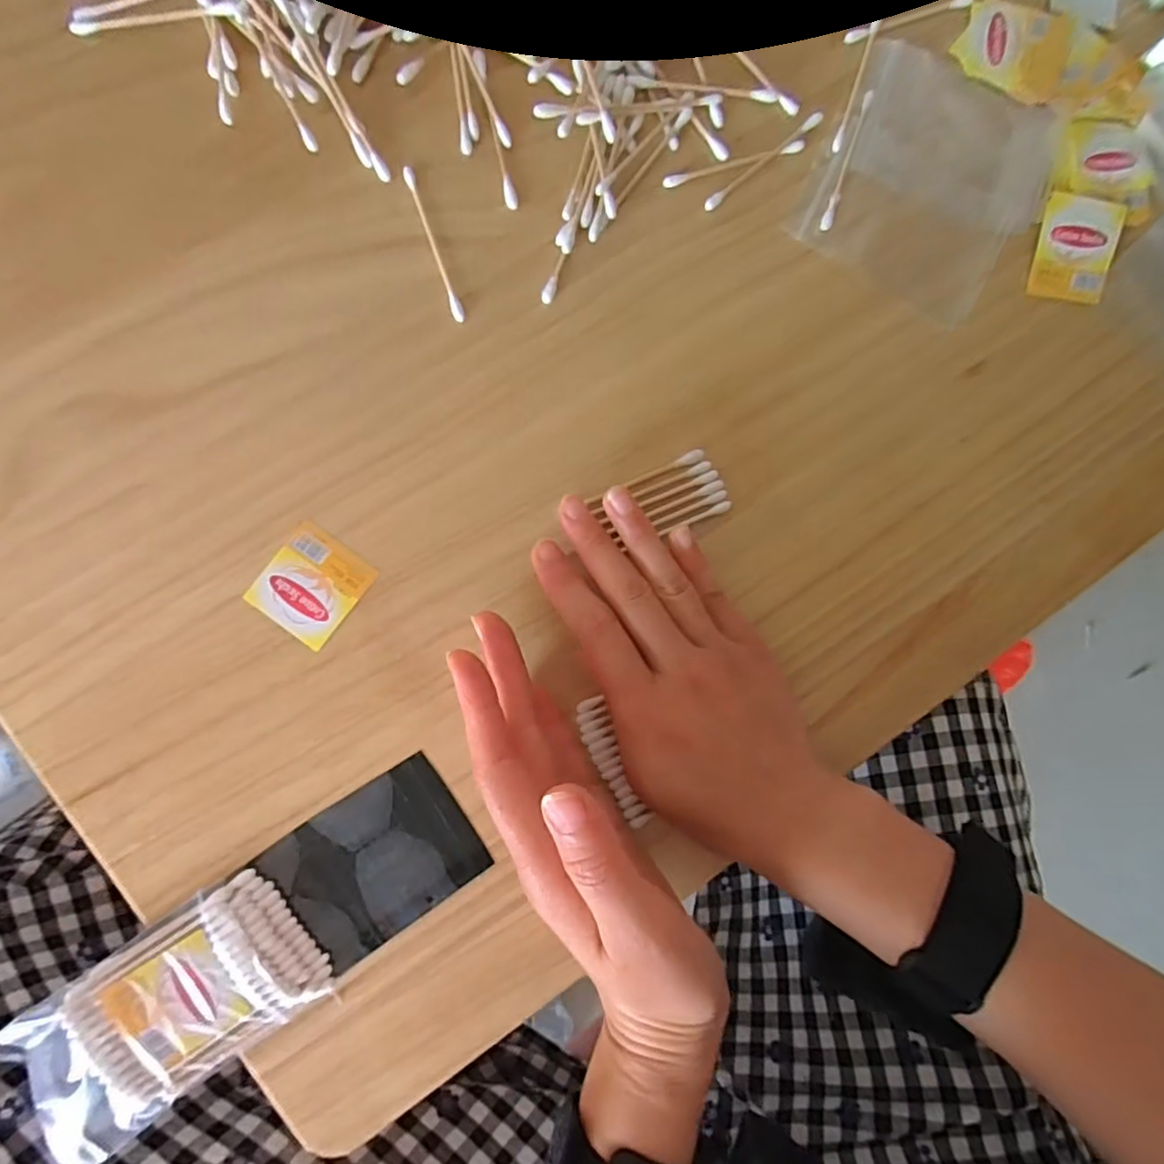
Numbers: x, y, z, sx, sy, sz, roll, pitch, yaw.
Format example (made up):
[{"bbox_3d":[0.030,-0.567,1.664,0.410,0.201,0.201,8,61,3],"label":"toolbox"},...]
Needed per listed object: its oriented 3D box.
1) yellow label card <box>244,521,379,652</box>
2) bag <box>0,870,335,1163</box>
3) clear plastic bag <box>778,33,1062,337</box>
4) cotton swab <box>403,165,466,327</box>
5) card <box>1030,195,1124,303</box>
[{"bbox_3d":[-0.116,0.001,0.277,0.038,0.004,0.043,38,85,-6],"label":"yellow label card"},{"bbox_3d":[-0.168,0.175,0.261,0.118,0.016,0.063,-35,95,-7],"label":"bag"},{"bbox_3d":[0.174,-0.202,0.319,0.106,0.006,0.123,28,86,-7],"label":"clear plastic bag"},{"bbox_3d":[-0.065,-0.149,0.285,0.005,0.004,0.070,-19,93,-8],"label":"cotton swab"},{"bbox_3d":[0.248,-0.168,0.324,0.041,0.005,0.048,5,89,-8],"label":"card"}]

